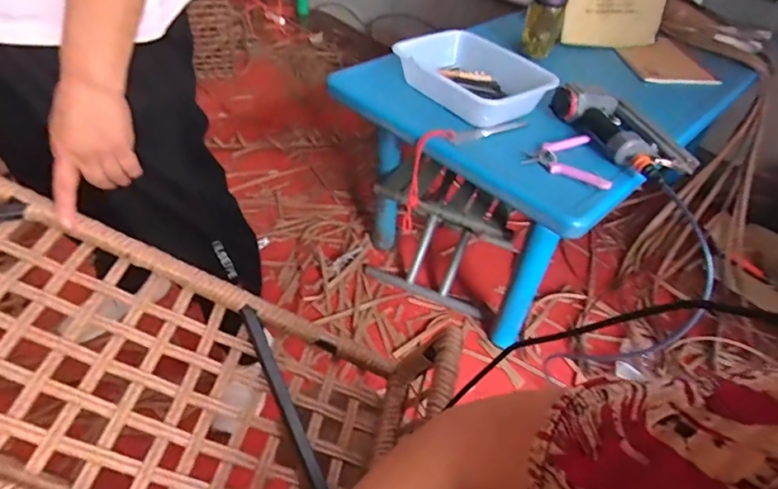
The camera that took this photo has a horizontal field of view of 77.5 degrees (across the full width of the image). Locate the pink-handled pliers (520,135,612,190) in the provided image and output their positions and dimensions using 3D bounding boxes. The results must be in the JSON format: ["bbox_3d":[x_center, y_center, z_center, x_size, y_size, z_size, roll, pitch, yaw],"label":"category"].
[{"bbox_3d":[0.354,-0.174,0.925,0.158,0.014,0.180,24,46,18],"label":"pink-handled pliers"}]

